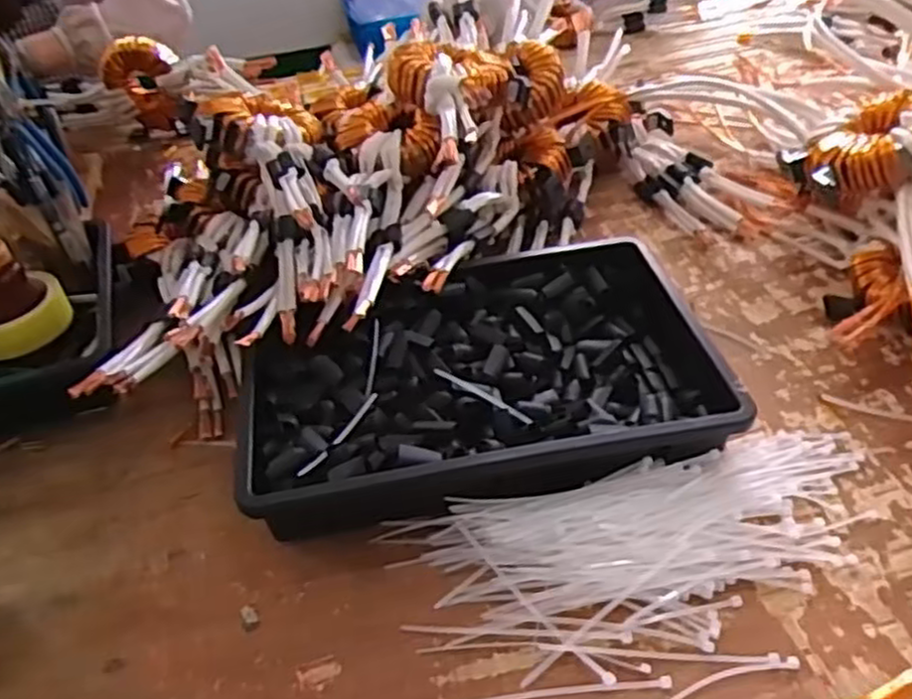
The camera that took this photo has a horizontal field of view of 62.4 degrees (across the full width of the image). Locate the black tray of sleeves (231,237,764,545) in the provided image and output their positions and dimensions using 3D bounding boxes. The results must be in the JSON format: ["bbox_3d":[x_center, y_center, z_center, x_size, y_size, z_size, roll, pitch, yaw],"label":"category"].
[{"bbox_3d":[0.017,0.016,0.617,0.368,0.051,0.254,-10,42,-4],"label":"black tray of sleeves"}]

